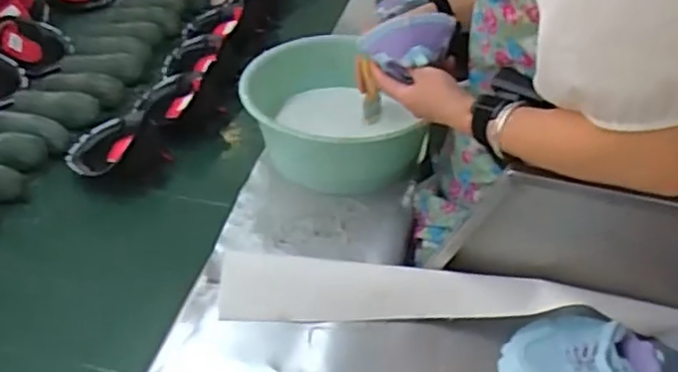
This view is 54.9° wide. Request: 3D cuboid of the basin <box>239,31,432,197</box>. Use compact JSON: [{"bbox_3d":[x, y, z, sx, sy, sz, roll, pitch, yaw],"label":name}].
[{"bbox_3d":[-0.007,-0.127,1.033,0.276,0.122,0.275,2,41,-2],"label":"basin"}]

